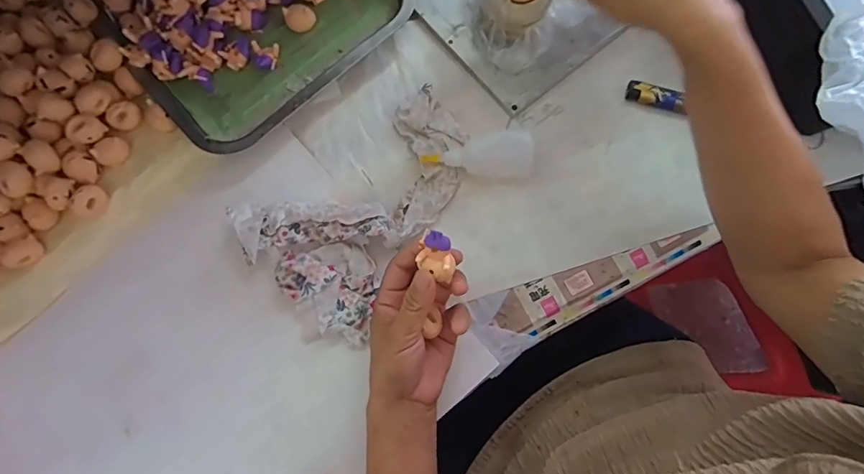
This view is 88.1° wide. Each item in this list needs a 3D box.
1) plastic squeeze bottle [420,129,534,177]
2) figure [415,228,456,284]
[{"bbox_3d":[0.044,-0.075,0.419,0.099,0.034,0.040,0,78,0],"label":"plastic squeeze bottle"},{"bbox_3d":[0.003,0.013,0.333,0.023,0.025,0.035,-7,75,-3],"label":"figure"}]

